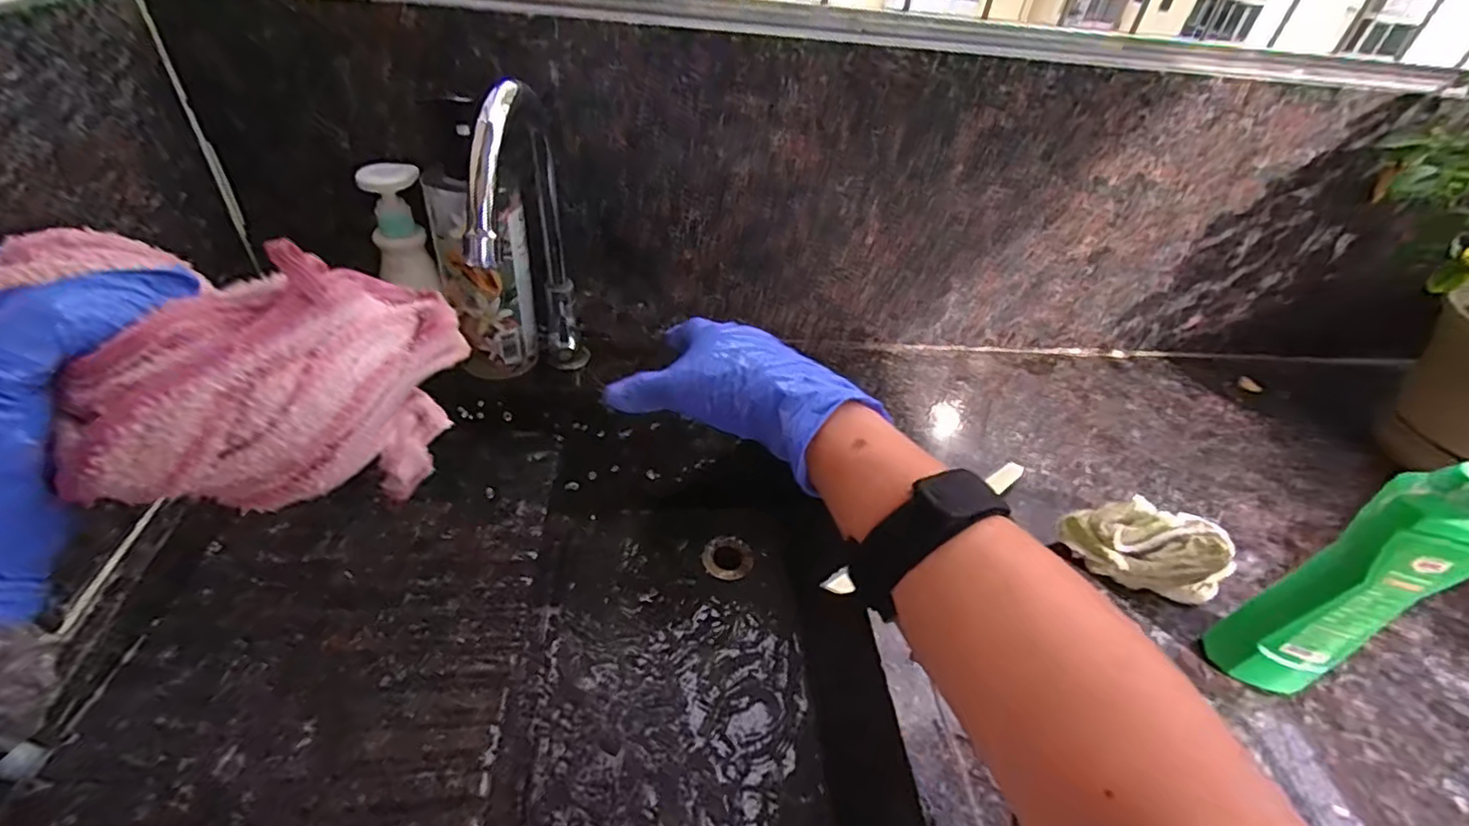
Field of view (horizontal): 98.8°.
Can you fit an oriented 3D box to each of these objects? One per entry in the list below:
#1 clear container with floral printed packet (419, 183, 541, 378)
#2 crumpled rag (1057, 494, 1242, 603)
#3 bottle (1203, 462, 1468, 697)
[{"bbox_3d":[-0.219,-0.111,0.564,0.072,0.164,0.050,-4,43,-13],"label":"clear container with floral printed packet"},{"bbox_3d":[0.331,0.107,0.506,0.129,0.062,0.056,14,42,7],"label":"crumpled rag"},{"bbox_3d":[0.391,0.114,0.398,0.050,0.211,0.049,-4,43,-13],"label":"bottle"}]

